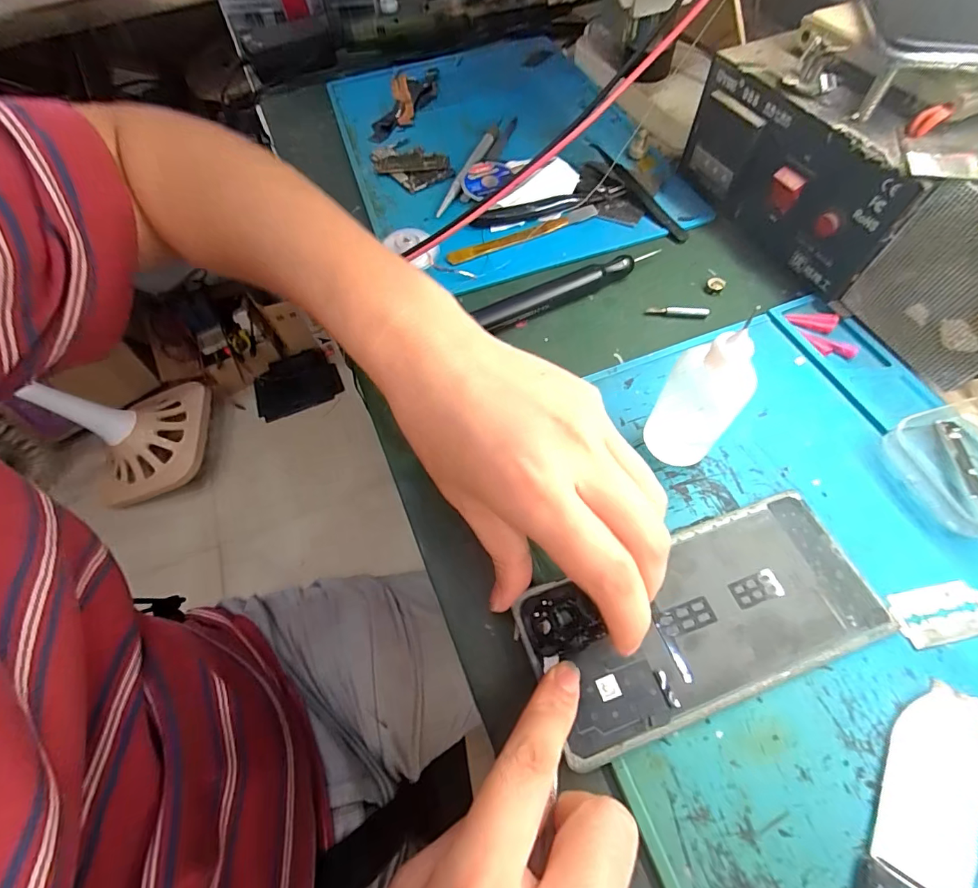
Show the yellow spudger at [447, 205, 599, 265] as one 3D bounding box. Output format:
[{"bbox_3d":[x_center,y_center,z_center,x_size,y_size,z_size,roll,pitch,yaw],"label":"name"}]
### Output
[{"bbox_3d":[0.027,-0.160,0.342,0.121,0.009,0.009,-20,62,-7],"label":"yellow spudger"}]

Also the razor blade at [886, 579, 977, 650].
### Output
[{"bbox_3d":[0.201,0.074,0.197,0.042,0.004,0.023,-11,61,-2],"label":"razor blade"}]

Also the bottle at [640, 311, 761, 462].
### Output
[{"bbox_3d":[0.099,-0.017,0.214,0.032,0.082,0.026,38,70,22],"label":"bottle"}]

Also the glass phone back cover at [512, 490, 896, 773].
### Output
[{"bbox_3d":[0.096,0.077,0.204,0.154,0.004,0.071,-20,62,-9],"label":"glass phone back cover"}]

